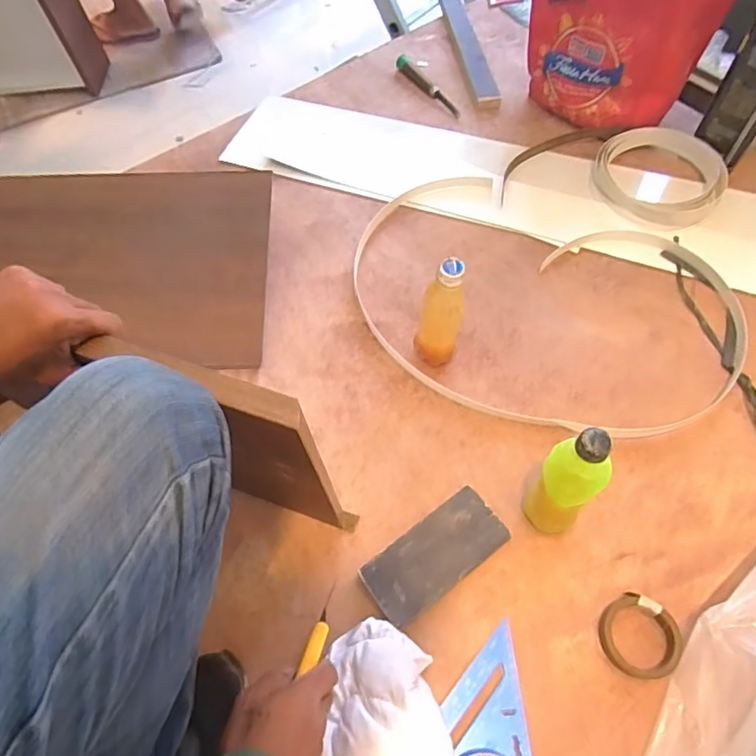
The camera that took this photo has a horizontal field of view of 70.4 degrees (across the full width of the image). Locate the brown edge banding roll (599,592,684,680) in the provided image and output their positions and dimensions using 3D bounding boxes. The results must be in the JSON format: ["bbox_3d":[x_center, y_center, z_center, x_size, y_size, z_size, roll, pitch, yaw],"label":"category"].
[{"bbox_3d":[0.286,0.282,0.586,0.077,0.023,0.082,-2,61,3],"label":"brown edge banding roll"}]

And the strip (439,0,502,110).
[{"bbox_3d":[0.188,-0.701,1.121,0.046,0.022,0.400,-8,61,0],"label":"strip"}]

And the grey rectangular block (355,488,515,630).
[{"bbox_3d":[0.068,0.213,0.641,0.171,0.027,0.078,-33,64,-13],"label":"grey rectangular block"}]

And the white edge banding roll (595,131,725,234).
[{"bbox_3d":[0.472,-0.343,0.907,0.201,0.036,0.209,10,62,10],"label":"white edge banding roll"}]

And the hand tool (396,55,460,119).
[{"bbox_3d":[0.098,-0.586,1.070,0.028,0.022,0.200,-29,63,-12],"label":"hand tool"}]

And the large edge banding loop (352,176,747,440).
[{"bbox_3d":[0.230,-0.120,0.807,0.580,0.025,0.407,26,66,17],"label":"large edge banding loop"}]

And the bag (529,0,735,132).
[{"bbox_3d":[0.409,-0.578,0.915,0.286,0.248,0.151,25,65,15],"label":"bag"}]

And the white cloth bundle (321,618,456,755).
[{"bbox_3d":[0.005,0.359,0.536,0.141,0.043,0.203,5,62,7],"label":"white cloth bundle"}]

